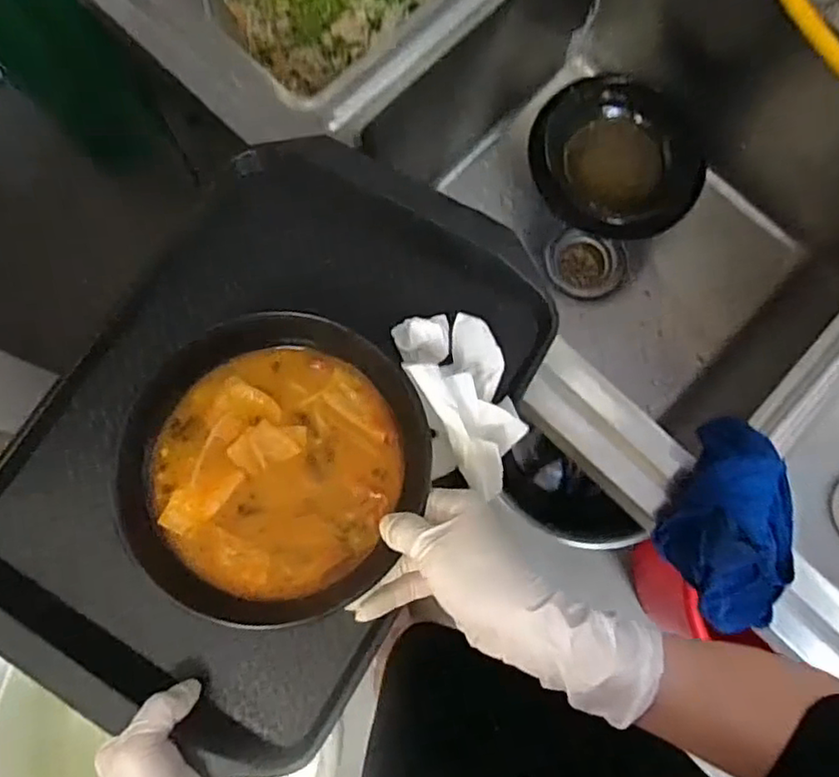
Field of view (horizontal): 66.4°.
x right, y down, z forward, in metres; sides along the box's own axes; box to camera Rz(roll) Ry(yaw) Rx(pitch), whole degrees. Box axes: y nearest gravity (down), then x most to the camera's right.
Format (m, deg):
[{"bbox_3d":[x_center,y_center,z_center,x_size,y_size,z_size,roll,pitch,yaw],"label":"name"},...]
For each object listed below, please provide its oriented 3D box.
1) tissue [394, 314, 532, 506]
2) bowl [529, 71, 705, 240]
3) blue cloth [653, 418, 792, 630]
[{"bbox_3d":[0.031,0.002,0.436,0.069,0.066,0.130,-15,77,-3],"label":"tissue"},{"bbox_3d":[0.260,-0.310,0.838,0.226,0.061,0.175,21,78,6],"label":"bowl"},{"bbox_3d":[0.267,0.112,0.537,0.108,0.042,0.158,27,78,7],"label":"blue cloth"}]

